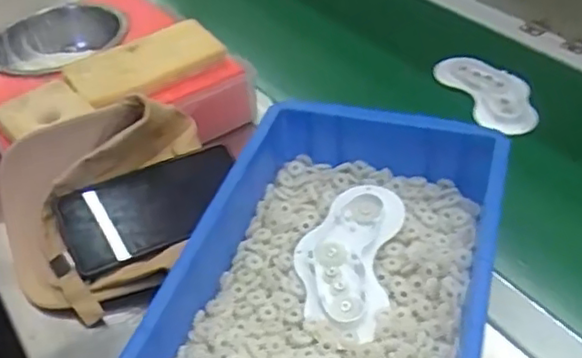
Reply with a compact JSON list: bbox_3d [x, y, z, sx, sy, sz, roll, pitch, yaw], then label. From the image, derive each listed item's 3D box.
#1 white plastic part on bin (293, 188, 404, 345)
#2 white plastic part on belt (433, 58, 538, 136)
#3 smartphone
[{"bbox_3d":[0.043,0.054,0.495,0.074,0.012,0.147,7,43,14],"label":"white plastic part on bin"},{"bbox_3d":[0.217,-0.101,0.704,0.078,0.013,0.152,-16,42,-11],"label":"white plastic part on belt"},{"bbox_3d":[-0.120,0.024,0.554,0.155,0.013,0.079,-20,63,-15],"label":"smartphone"}]

